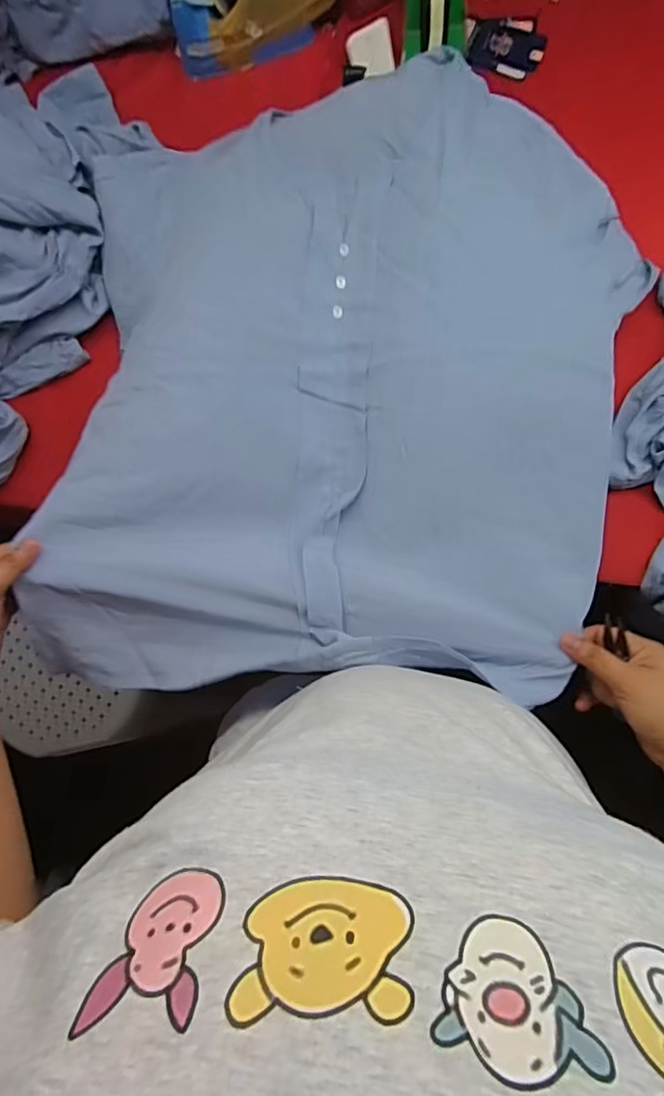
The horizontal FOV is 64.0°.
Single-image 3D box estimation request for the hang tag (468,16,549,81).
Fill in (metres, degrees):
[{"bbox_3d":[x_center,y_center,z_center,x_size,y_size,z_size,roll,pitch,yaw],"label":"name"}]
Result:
[{"bbox_3d":[0.200,-0.578,0.613,0.088,0.008,0.072,8,82,6],"label":"hang tag"}]

